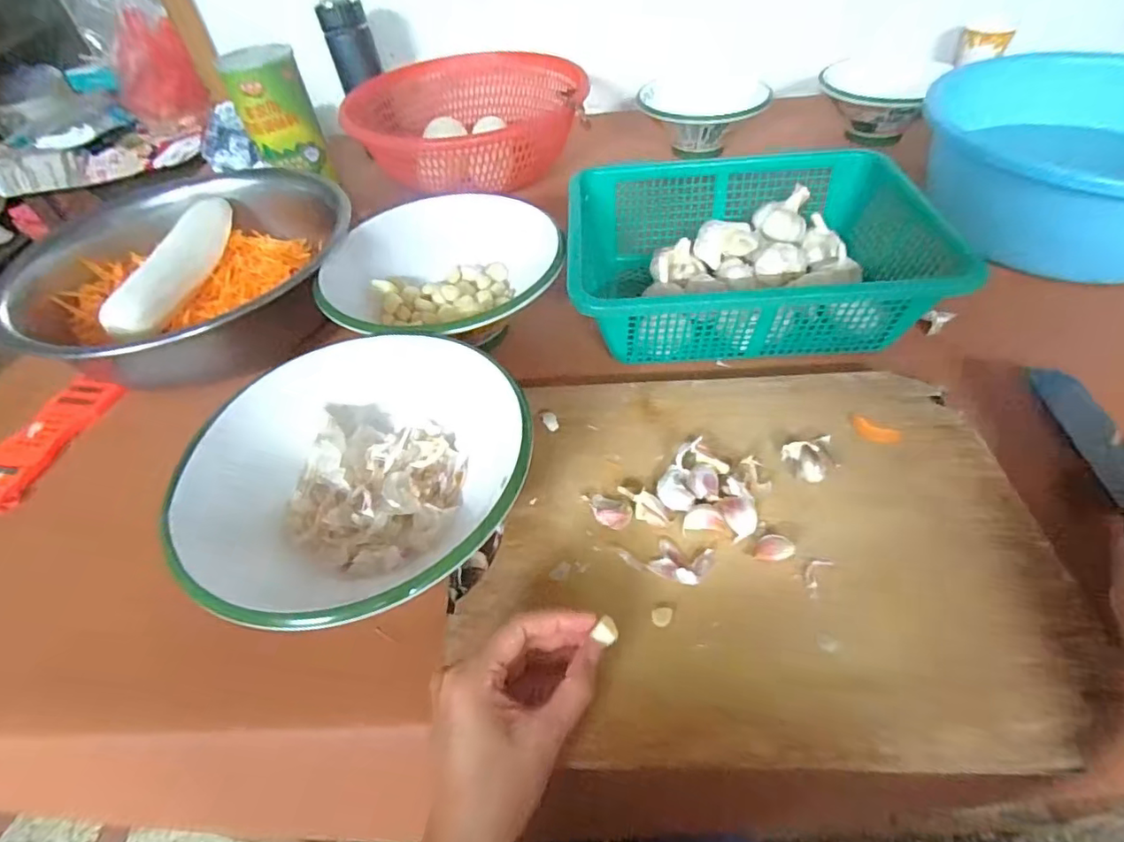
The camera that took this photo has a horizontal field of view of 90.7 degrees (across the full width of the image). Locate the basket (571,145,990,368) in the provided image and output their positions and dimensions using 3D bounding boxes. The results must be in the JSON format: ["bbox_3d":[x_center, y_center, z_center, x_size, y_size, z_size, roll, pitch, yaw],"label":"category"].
[{"bbox_3d":[0.174,-0.169,0.558,0.319,0.096,0.237,-3,48,4],"label":"basket"}]

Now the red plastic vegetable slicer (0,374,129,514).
[{"bbox_3d":[-0.499,0.016,0.534,0.061,0.020,0.149,8,50,13],"label":"red plastic vegetable slicer"}]

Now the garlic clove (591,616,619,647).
[{"bbox_3d":[0.026,0.119,0.315,0.012,0.008,0.013,26,59,24],"label":"garlic clove"}]

